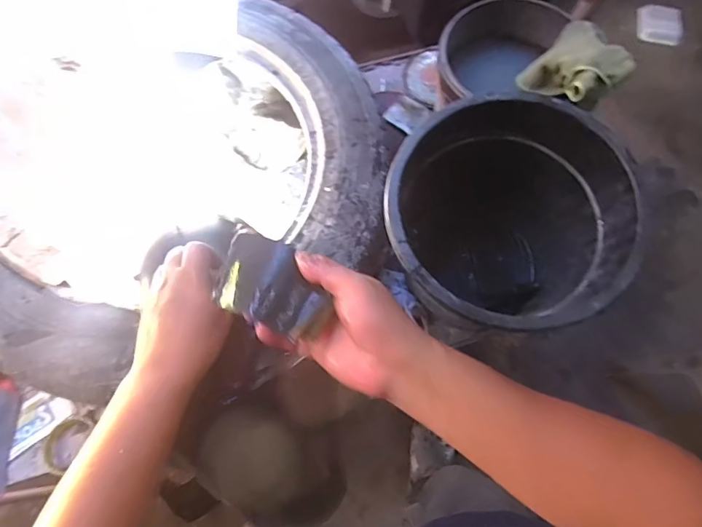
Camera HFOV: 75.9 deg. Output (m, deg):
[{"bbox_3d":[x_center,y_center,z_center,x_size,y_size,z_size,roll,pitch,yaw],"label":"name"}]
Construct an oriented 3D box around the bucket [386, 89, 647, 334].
[{"bbox_3d":[0.193,-0.040,0.663,0.296,0.279,0.315,1,71,-1],"label":"bucket"}]

